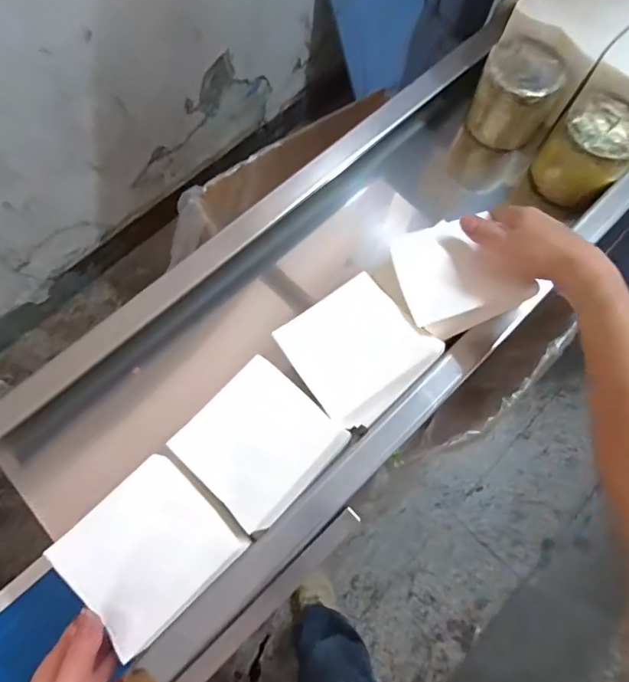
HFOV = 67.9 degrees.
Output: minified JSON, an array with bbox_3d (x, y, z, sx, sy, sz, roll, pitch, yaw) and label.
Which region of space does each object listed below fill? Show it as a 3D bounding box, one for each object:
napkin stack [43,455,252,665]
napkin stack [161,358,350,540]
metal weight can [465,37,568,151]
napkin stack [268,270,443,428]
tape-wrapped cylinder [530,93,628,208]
[{"bbox_3d":[-0.142,0.183,0.414,0.119,0.047,0.113,-43,76,-14],"label":"napkin stack"},{"bbox_3d":[-0.050,0.094,0.438,0.118,0.048,0.140,41,76,13],"label":"napkin stack"},{"bbox_3d":[0.262,-0.319,0.615,0.101,0.095,0.087,30,73,10],"label":"metal weight can"},{"bbox_3d":[0.045,0.006,0.465,0.131,0.048,0.124,-36,75,-12],"label":"napkin stack"},{"bbox_3d":[0.340,-0.233,0.580,0.092,0.093,0.093,0,71,0],"label":"tape-wrapped cylinder"}]

